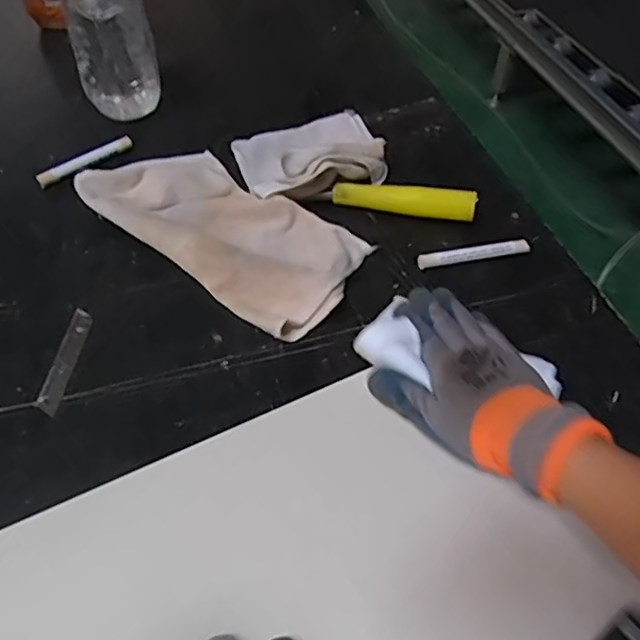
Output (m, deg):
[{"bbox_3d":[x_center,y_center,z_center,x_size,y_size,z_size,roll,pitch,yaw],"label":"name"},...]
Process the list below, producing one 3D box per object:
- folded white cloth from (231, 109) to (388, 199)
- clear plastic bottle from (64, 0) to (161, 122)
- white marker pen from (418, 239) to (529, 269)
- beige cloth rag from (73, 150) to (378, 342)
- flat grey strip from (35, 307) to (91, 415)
[{"bbox_3d":[-0.008,-0.180,0.631,0.159,0.045,0.127,-16,52,-14],"label":"folded white cloth"},{"bbox_3d":[-0.225,-0.313,0.641,0.083,0.190,0.063,-15,52,-13],"label":"clear plastic bottle"},{"bbox_3d":[0.145,-0.062,0.563,0.106,0.012,0.016,-8,51,-8],"label":"white marker pen"},{"bbox_3d":[-0.089,-0.091,0.577,0.277,0.028,0.138,34,57,24],"label":"beige cloth rag"},{"bbox_3d":[-0.207,0.032,0.491,0.017,0.004,0.101,3,50,1],"label":"flat grey strip"}]

